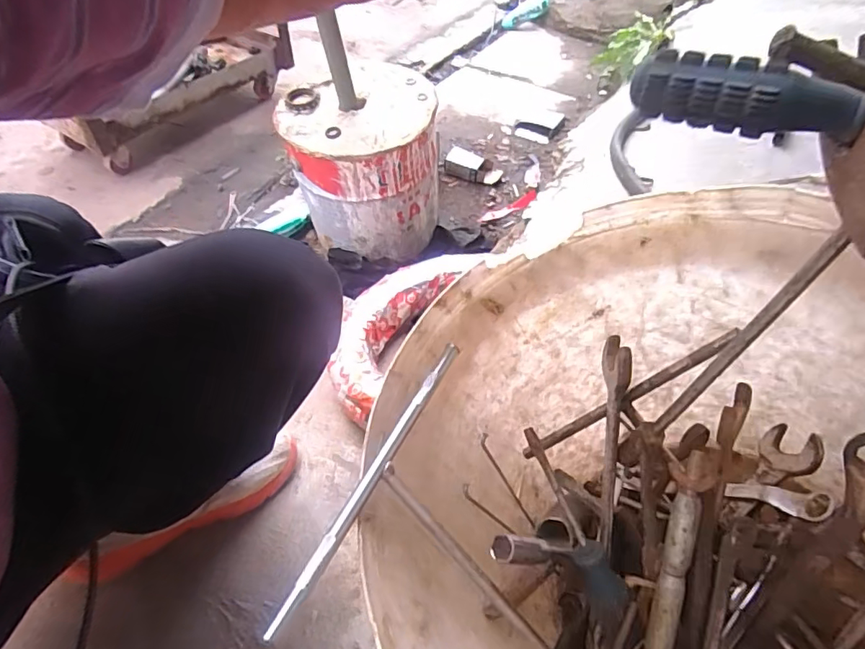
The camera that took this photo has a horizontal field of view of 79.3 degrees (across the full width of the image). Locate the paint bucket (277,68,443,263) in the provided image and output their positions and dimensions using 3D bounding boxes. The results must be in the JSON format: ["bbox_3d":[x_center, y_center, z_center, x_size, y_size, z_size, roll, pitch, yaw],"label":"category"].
[{"bbox_3d":[-0.137,-0.305,1.037,0.288,0.282,0.257,-2,50,-4],"label":"paint bucket"}]

